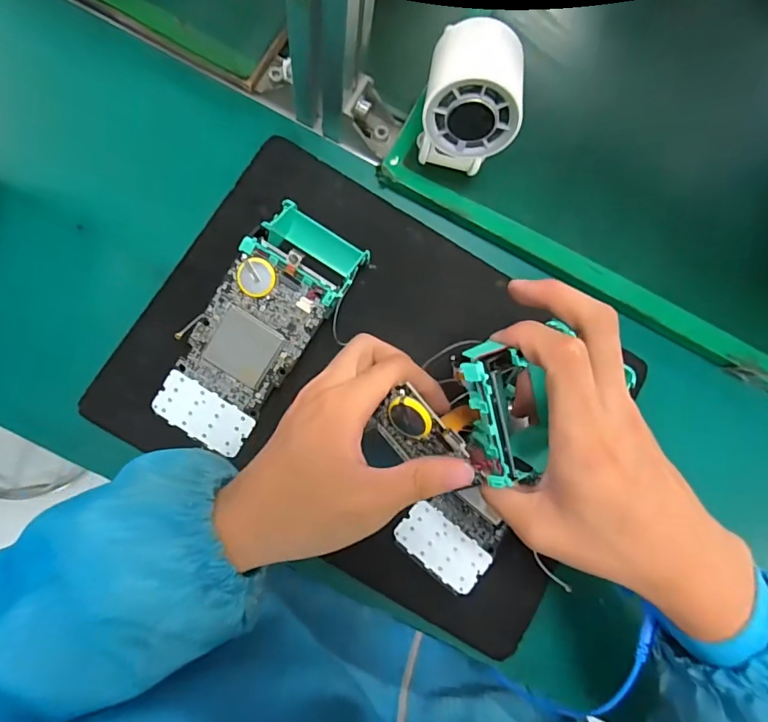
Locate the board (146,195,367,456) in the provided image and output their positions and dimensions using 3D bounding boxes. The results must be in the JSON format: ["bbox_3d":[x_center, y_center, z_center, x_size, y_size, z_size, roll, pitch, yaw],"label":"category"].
[{"bbox_3d":[-0.083,-0.022,0.328,0.068,0.051,0.168,32,80,-1],"label":"board"}]

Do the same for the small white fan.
[{"bbox_3d":[0.058,-0.180,0.335,0.061,0.093,0.081,11,81,-4],"label":"small white fan"}]

